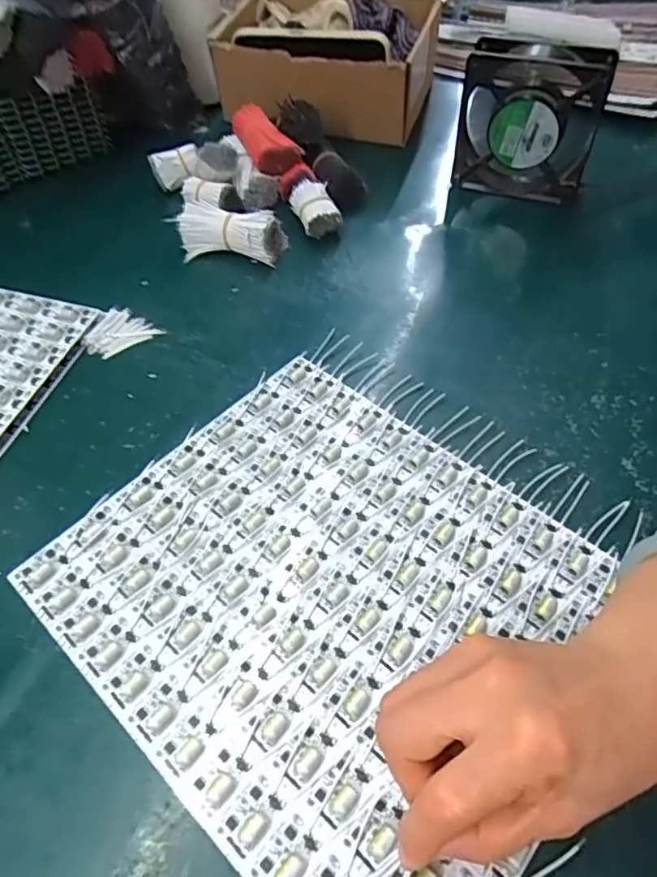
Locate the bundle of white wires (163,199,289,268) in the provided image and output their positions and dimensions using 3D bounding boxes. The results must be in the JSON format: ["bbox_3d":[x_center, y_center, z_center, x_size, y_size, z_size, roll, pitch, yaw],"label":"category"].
[{"bbox_3d":[-0.090,-0.183,0.508,0.099,0.035,0.047,15,54,12],"label":"bundle of white wires"}]

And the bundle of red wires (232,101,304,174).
[{"bbox_3d":[-0.062,-0.296,0.560,0.042,0.027,0.092,-18,55,-12],"label":"bundle of red wires"}]

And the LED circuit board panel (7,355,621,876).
[{"bbox_3d":[0.001,0.081,0.322,0.282,0.009,0.244,36,61,25],"label":"LED circuit board panel"}]

